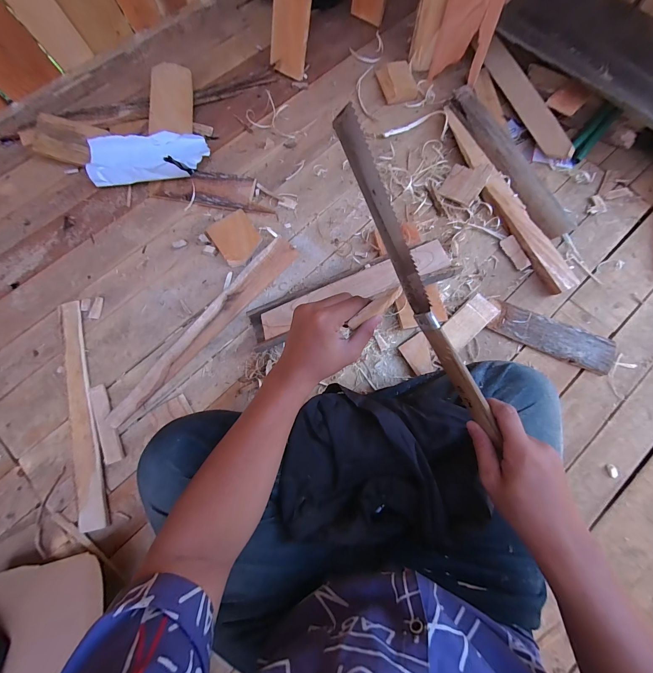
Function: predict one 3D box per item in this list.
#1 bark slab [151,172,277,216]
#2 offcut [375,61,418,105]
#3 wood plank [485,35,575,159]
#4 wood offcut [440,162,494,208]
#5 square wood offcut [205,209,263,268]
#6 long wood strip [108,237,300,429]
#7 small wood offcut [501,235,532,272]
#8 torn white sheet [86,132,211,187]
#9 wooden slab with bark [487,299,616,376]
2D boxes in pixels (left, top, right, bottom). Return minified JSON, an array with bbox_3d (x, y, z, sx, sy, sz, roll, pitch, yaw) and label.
[{"bbox_3d":[-0.253,-0.332,0.695,0.264,0.022,0.079,6,76,1],"label":"bark slab"},{"bbox_3d":[0.185,-0.656,0.777,0.091,0.021,0.111,-11,76,-3],"label":"offcut"},{"bbox_3d":[0.484,-0.572,0.734,0.014,0.048,0.343,-15,76,-44],"label":"wood plank"},{"bbox_3d":[0.317,-0.355,0.691,0.082,0.005,0.097,32,98,18],"label":"wood offcut"},{"bbox_3d":[-0.198,-0.216,0.670,0.096,0.010,0.112,-36,78,-9],"label":"square wood offcut"},{"bbox_3d":[-0.244,-0.022,0.620,0.050,0.025,0.491,40,79,9],"label":"long wood strip"},{"bbox_3d":[0.416,-0.184,0.667,0.031,0.005,0.080,-30,75,15],"label":"small wood offcut"},{"bbox_3d":[-0.404,-0.408,0.690,0.268,0.070,0.125,-4,76,-1],"label":"torn white sheet"},{"bbox_3d":[0.459,-0.001,0.617,0.241,0.015,0.073,24,77,6],"label":"wooden slab with bark"}]

